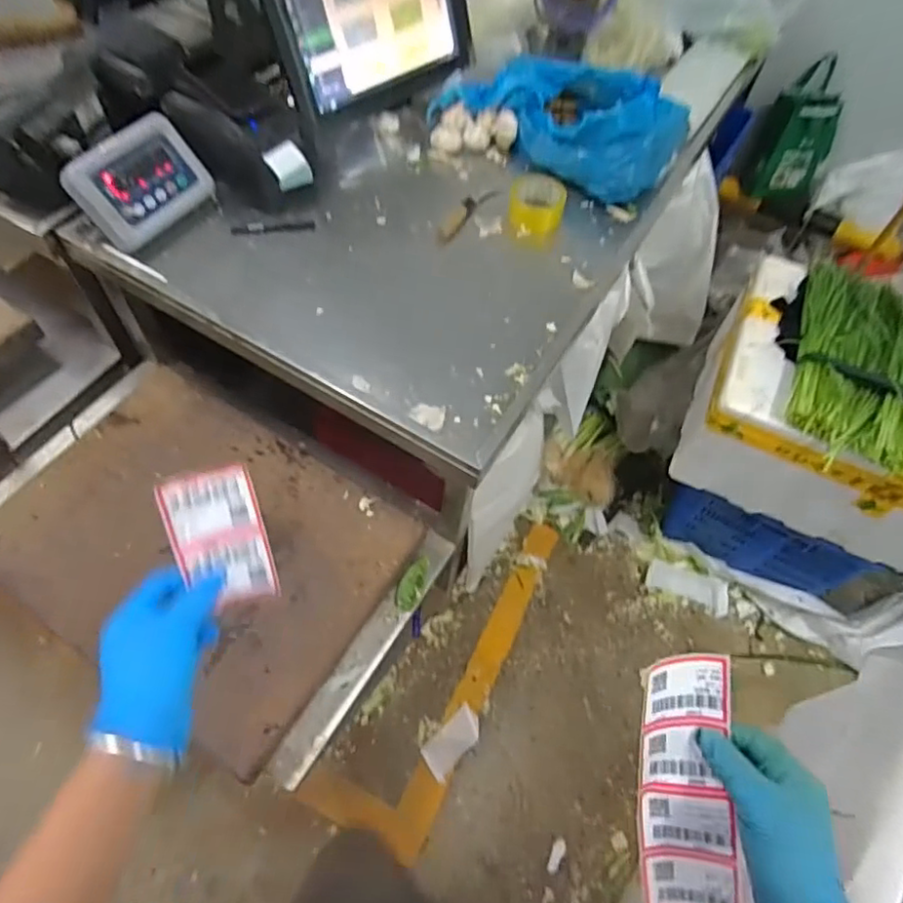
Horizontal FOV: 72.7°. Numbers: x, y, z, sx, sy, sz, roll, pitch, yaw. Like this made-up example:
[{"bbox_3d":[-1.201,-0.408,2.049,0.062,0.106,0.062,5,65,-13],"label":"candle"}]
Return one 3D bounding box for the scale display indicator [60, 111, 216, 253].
[{"bbox_3d":[-0.494,-0.426,0.986,0.096,0.137,0.203,27,60,12],"label":"scale display indicator"}]

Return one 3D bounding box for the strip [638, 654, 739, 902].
[{"bbox_3d":[0.180,0.303,0.463,0.066,0.015,0.293,-3,93,13],"label":"strip"}]

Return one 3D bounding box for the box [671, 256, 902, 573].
[{"bbox_3d":[0.805,-0.048,1.254,0.579,0.303,0.432,17,59,6],"label":"box"}]

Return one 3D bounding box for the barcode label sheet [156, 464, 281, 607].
[{"bbox_3d":[-0.177,0.067,0.470,0.063,0.008,0.103,-15,99,-20],"label":"barcode label sheet"}]

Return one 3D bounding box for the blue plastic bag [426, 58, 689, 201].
[{"bbox_3d":[0.216,-0.657,1.181,0.444,0.125,0.239,29,60,13],"label":"blue plastic bag"}]

